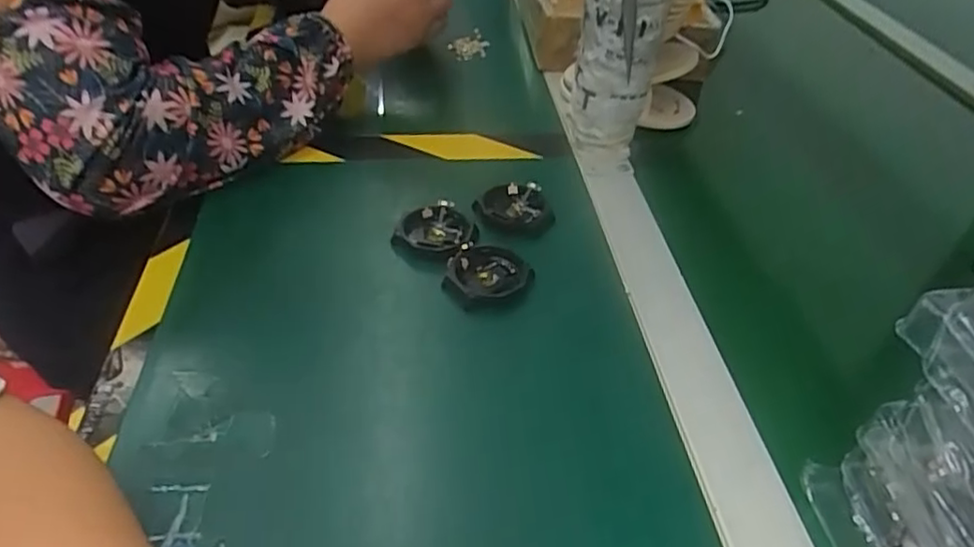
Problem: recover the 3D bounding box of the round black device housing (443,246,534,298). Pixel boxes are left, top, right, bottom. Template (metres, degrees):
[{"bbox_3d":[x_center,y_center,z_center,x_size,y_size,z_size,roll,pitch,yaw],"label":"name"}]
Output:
[{"bbox_3d":[0.002,0.000,0.417,0.052,0.011,0.046,14,42,10],"label":"round black device housing"}]

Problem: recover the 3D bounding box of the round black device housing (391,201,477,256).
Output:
[{"bbox_3d":[-0.031,-0.030,0.442,0.052,0.013,0.047,21,44,17],"label":"round black device housing"}]

